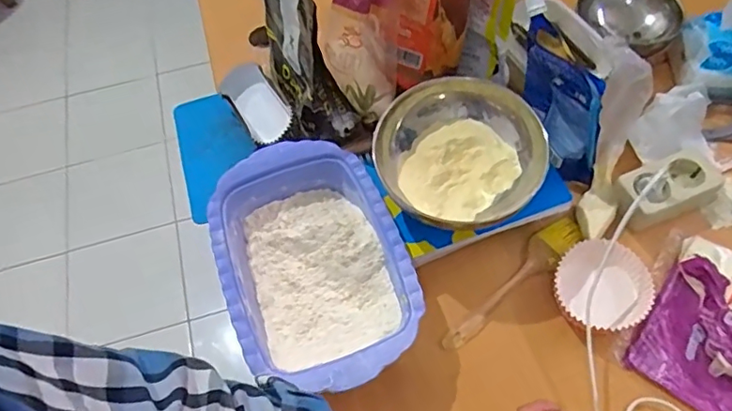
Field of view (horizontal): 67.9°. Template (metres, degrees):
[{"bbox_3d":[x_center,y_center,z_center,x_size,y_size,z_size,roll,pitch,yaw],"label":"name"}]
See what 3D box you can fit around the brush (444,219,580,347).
[{"bbox_3d":[0.160,0.080,0.583,0.205,0.021,0.038,-38,63,-18],"label":"brush"}]

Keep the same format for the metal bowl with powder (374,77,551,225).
[{"bbox_3d":[0.099,-0.053,0.568,0.163,0.061,0.166,-2,58,3],"label":"metal bowl with powder"}]

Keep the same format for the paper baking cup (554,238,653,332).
[{"bbox_3d":[0.240,0.084,0.553,0.088,0.030,0.091,-2,58,3],"label":"paper baking cup"}]

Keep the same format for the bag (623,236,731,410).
[{"bbox_3d":[0.363,0.124,0.523,0.156,0.043,0.169,33,66,22],"label":"bag"}]

